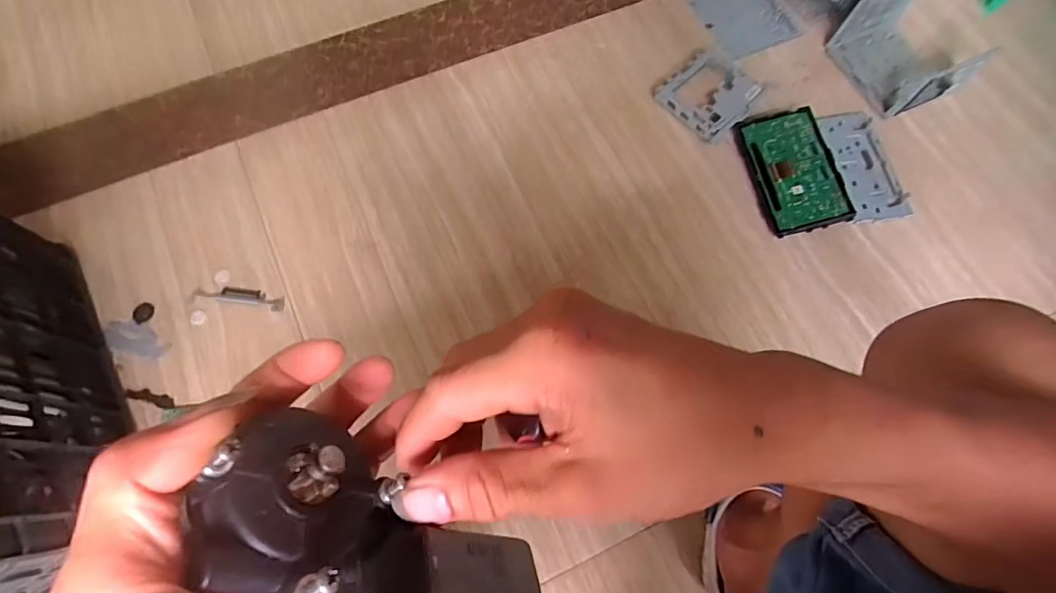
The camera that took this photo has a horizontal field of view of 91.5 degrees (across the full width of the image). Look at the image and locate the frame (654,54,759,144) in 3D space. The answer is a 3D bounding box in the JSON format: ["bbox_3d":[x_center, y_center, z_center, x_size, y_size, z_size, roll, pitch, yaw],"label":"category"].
[{"bbox_3d":[0.291,-0.321,0.818,0.130,0.031,0.126,-40,75,-11],"label":"frame"}]

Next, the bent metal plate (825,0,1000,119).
[{"bbox_3d":[0.559,-0.376,0.778,0.108,0.087,0.183,-22,73,-9],"label":"bent metal plate"}]

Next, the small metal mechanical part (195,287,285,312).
[{"bbox_3d":[-0.411,-0.001,0.739,0.131,0.006,0.025,11,72,5],"label":"small metal mechanical part"}]

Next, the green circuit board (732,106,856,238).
[{"bbox_3d":[0.395,-0.188,0.766,0.112,0.022,0.192,-20,73,19],"label":"green circuit board"}]

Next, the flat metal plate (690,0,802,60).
[{"bbox_3d":[0.366,-0.480,0.877,0.117,0.007,0.155,-30,78,0],"label":"flat metal plate"}]

